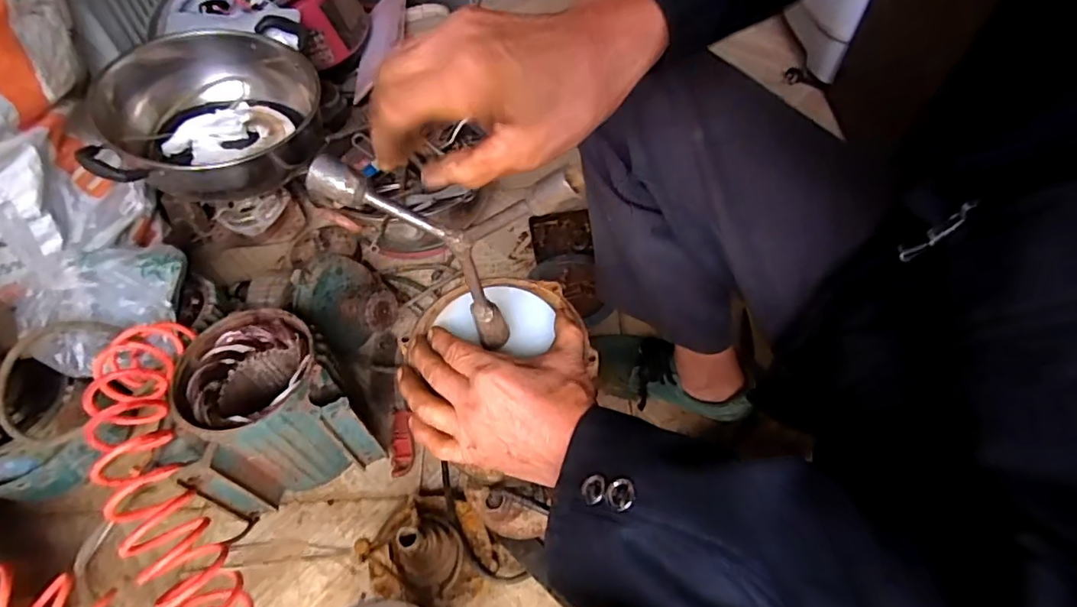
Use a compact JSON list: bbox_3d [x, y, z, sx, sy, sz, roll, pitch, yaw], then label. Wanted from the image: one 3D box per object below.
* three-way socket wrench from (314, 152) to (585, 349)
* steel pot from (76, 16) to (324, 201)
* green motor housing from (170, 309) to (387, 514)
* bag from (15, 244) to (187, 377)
[{"bbox_3d":[-0.060,-0.033,0.375,0.175,0.158,0.032,12,56,12],"label":"three-way socket wrench"},{"bbox_3d":[-0.538,-0.320,0.919,0.320,0.131,0.352,-2,54,2],"label":"steel pot"},{"bbox_3d":[-0.334,0.140,0.719,0.178,0.201,0.178,-23,56,-13],"label":"green motor housing"},{"bbox_3d":[-0.582,0.003,0.721,0.201,0.063,0.157,-18,55,-10],"label":"bag"}]

